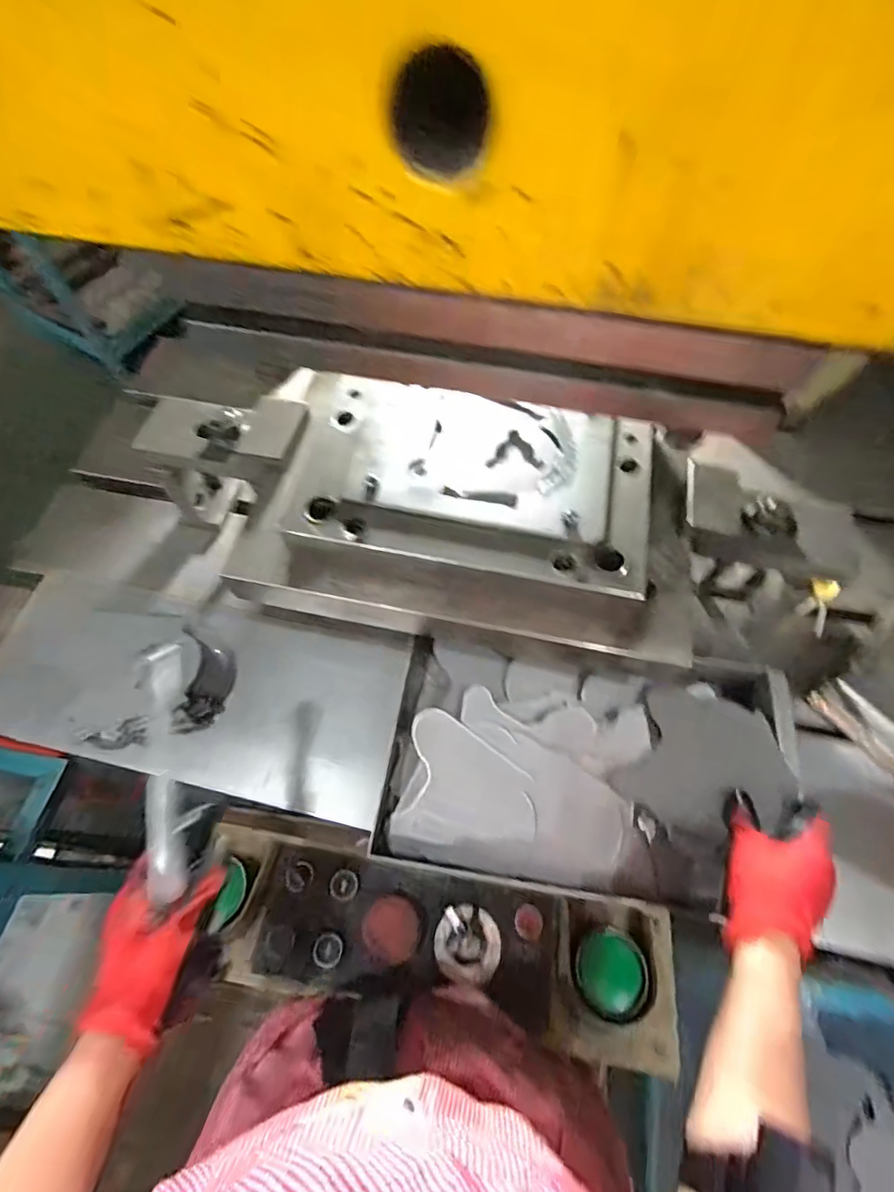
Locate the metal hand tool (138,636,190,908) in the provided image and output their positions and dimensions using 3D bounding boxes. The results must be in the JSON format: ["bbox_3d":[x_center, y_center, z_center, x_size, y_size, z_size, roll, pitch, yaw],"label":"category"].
[{"bbox_3d":[-0.202,0.122,0.382,0.026,0.021,0.171,-6,79,-4],"label":"metal hand tool"}]

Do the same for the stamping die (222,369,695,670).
[{"bbox_3d":[0.024,-0.083,0.546,0.433,0.122,0.267,10,63,5],"label":"stamping die"}]

